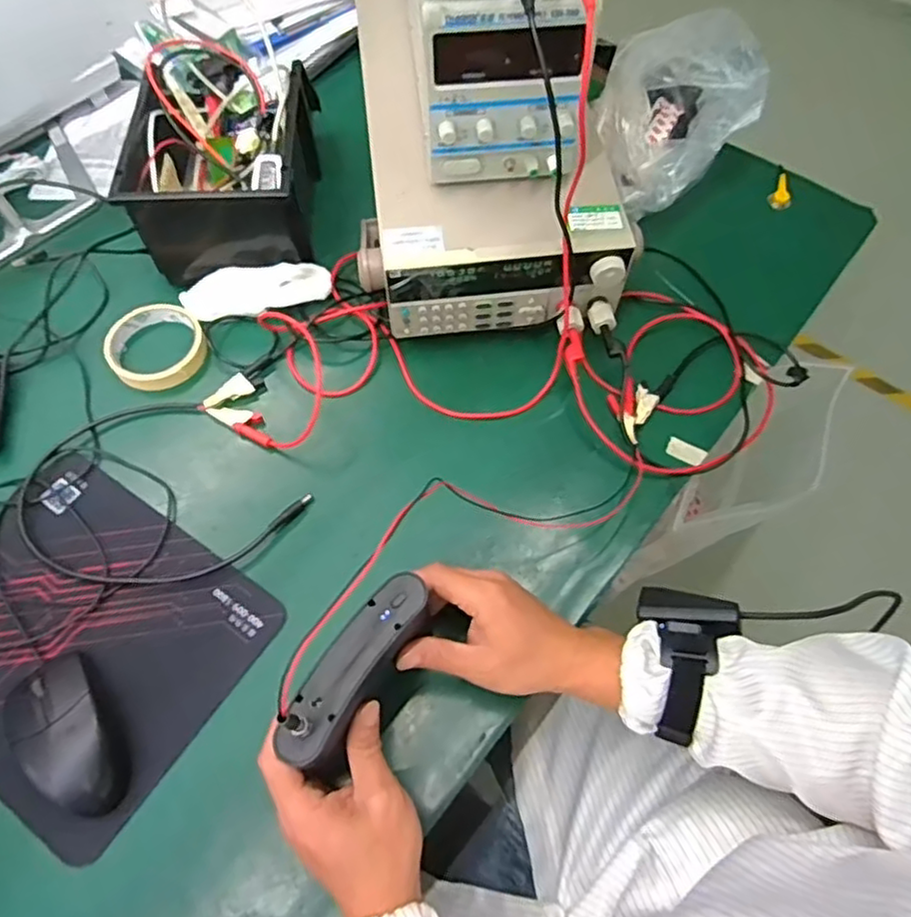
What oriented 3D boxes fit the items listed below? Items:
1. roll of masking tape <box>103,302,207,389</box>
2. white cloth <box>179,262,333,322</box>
[{"bbox_3d":[-0.287,-0.110,0.625,0.087,0.017,0.094,1,63,-2],"label":"roll of masking tape"},{"bbox_3d":[-0.200,-0.171,0.649,0.147,0.024,0.048,-7,64,-6],"label":"white cloth"}]

